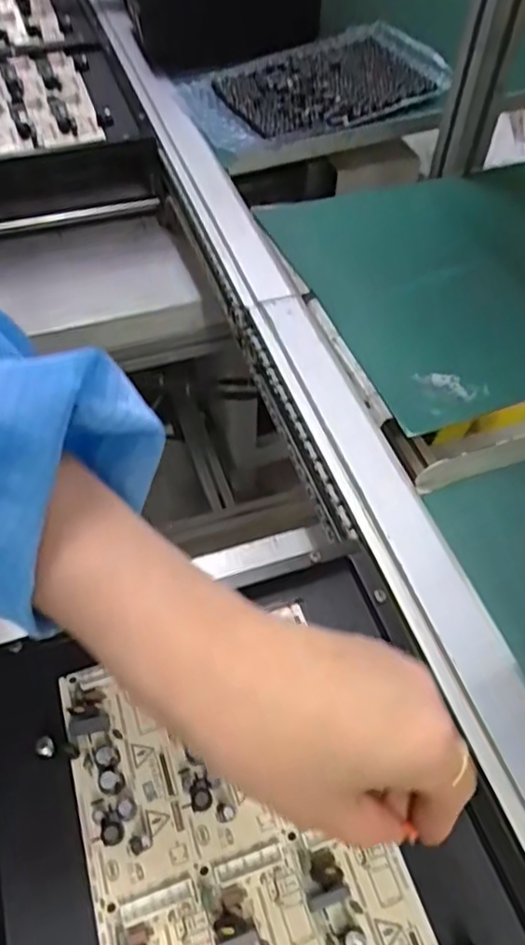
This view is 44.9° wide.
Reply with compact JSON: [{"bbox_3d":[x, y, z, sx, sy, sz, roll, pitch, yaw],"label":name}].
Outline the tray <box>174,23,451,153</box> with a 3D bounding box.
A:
[{"bbox_3d":[0.067,-0.455,0.755,0.301,0.042,0.217,-18,60,-15],"label":"tray"}]

